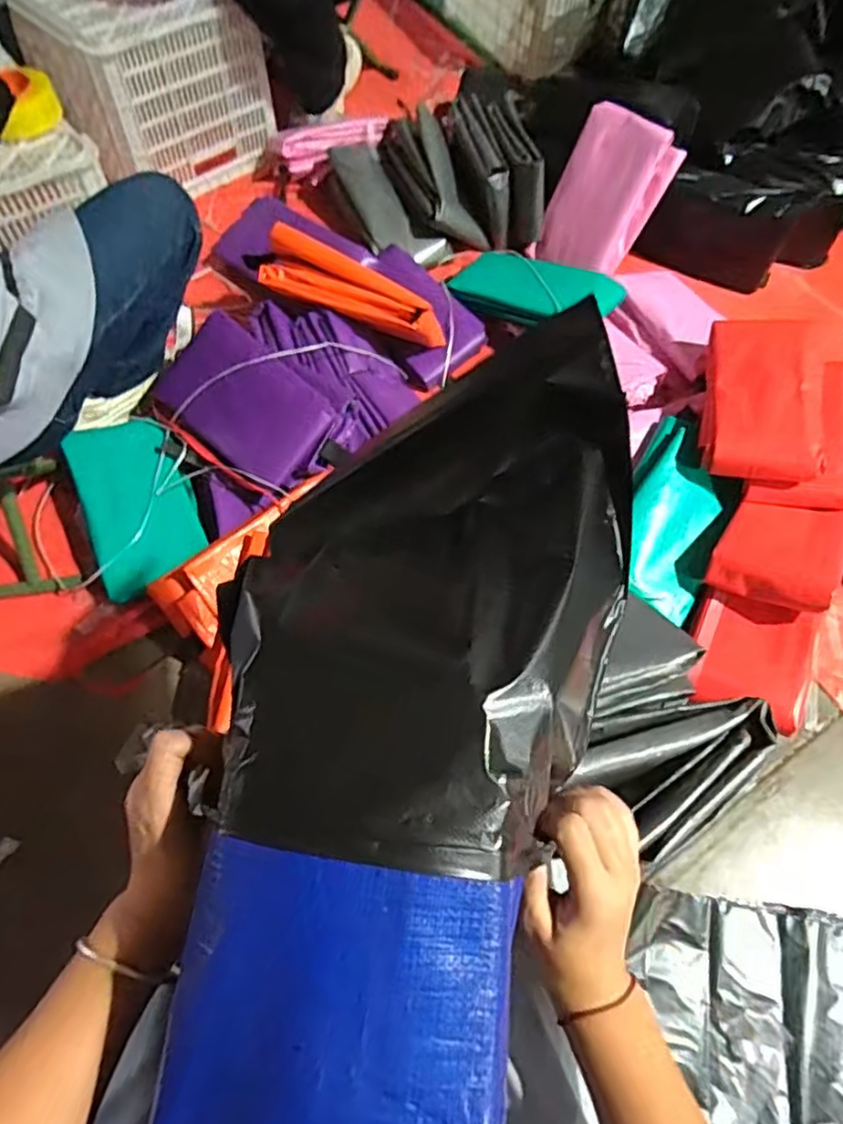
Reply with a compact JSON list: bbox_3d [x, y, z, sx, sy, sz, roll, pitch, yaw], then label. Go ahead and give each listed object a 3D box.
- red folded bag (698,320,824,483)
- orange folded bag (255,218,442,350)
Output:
[{"bbox_3d":[0.544,-0.266,1.031,0.151,0.076,0.285,12,67,3],"label":"red folded bag"},{"bbox_3d":[-0.119,-0.458,1.083,0.312,0.105,0.077,19,63,7],"label":"orange folded bag"}]

